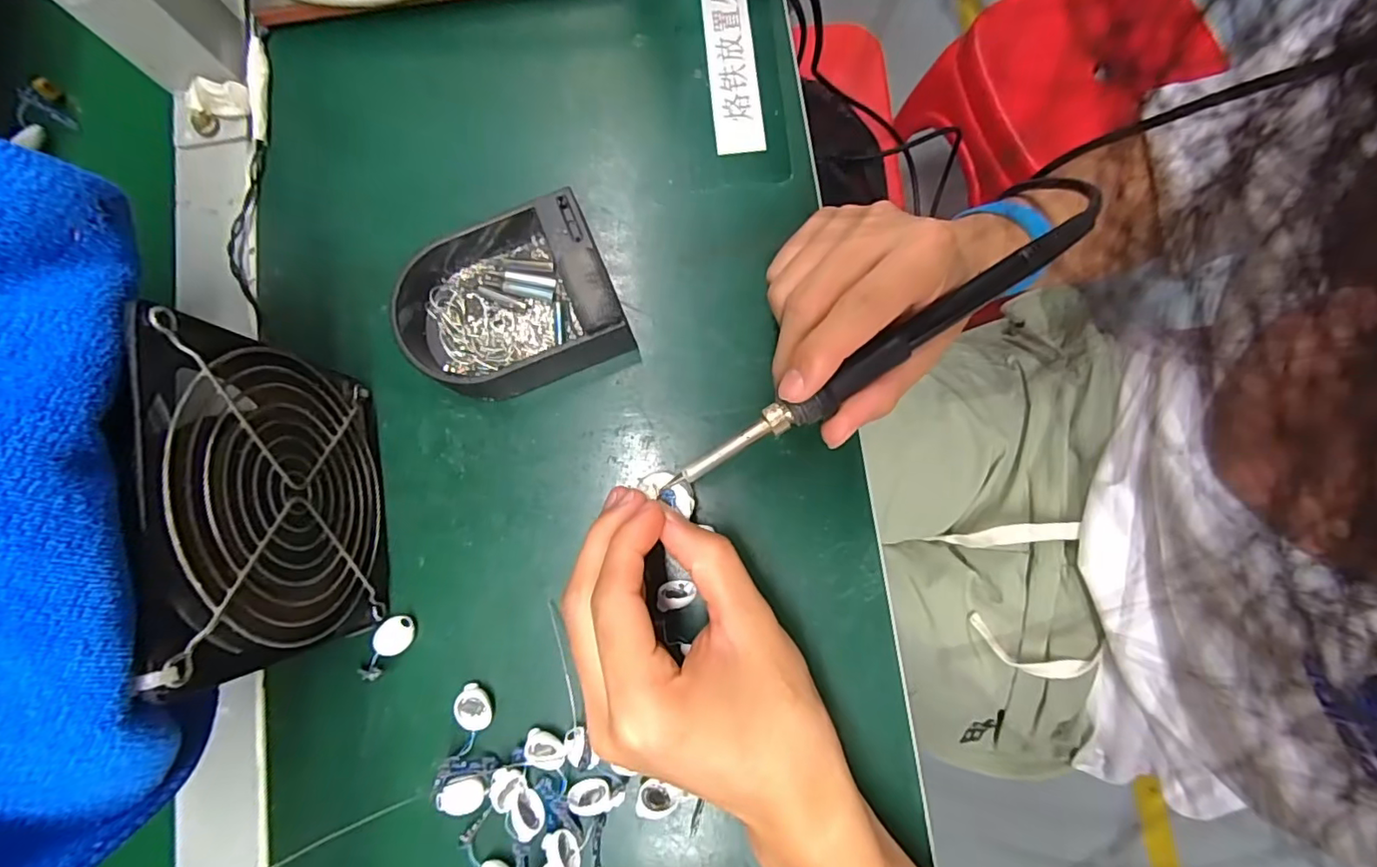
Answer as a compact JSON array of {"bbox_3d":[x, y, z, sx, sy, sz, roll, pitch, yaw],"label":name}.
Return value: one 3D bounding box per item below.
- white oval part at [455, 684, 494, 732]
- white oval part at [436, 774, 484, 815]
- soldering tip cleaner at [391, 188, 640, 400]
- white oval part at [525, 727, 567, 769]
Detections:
[{"bbox_3d":[-0.098,0.125,0.263,0.015,0.006,0.019,-38,83,-4],"label":"white oval part"},{"bbox_3d":[-0.101,0.162,0.259,0.019,0.007,0.014,-10,82,0],"label":"white oval part"},{"bbox_3d":[-0.090,-0.065,0.279,0.108,0.037,0.091,-19,82,-2],"label":"soldering tip cleaner"},{"bbox_3d":[-0.064,0.142,0.259,0.018,0.005,0.016,11,82,3],"label":"white oval part"}]

